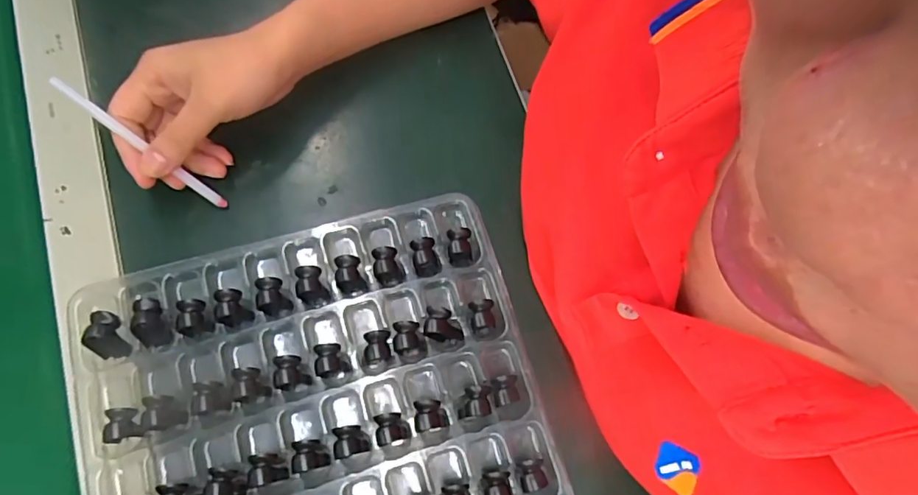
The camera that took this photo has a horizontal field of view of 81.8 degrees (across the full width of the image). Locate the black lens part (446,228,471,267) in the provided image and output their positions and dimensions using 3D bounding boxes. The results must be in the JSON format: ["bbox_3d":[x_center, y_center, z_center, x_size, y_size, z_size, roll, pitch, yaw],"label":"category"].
[{"bbox_3d":[0.000,-0.001,0.345,0.015,0.015,0.019,-1,75,-5],"label":"black lens part"}]

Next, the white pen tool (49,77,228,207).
[{"bbox_3d":[-0.196,-0.062,0.331,0.006,0.115,0.007,14,66,53],"label":"white pen tool"}]

